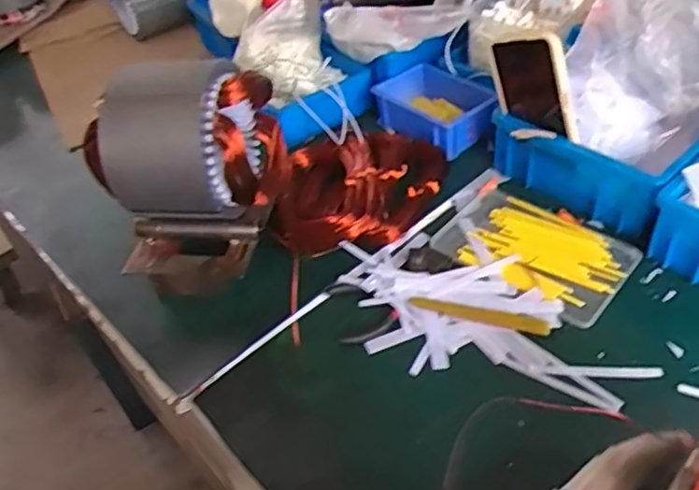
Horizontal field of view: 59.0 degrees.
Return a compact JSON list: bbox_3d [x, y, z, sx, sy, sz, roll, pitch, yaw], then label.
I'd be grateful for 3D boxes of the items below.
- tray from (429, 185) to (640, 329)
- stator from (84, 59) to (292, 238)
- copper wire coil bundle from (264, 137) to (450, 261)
[{"bbox_3d":[0.191,0.000,0.641,0.184,0.009,0.127,29,55,33],"label":"tray"},{"bbox_3d":[-0.159,-0.104,0.635,0.154,0.157,0.142,3,44,12],"label":"stator"},{"bbox_3d":[0.016,-0.057,0.702,0.205,0.038,0.181,-9,43,1],"label":"copper wire coil bundle"}]

